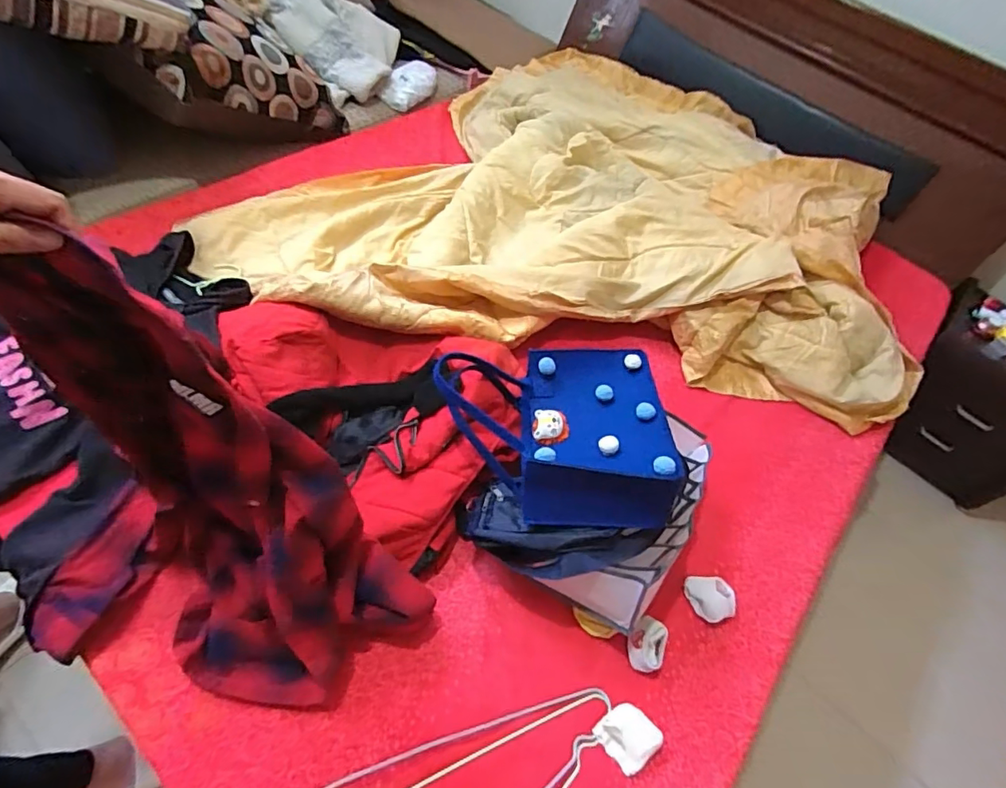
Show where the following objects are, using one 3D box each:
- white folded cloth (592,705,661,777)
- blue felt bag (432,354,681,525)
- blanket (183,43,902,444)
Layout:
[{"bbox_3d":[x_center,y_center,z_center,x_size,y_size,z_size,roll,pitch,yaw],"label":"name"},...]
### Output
[{"bbox_3d":[0.172,0.469,0.708,0.065,0.029,0.070,-31,67,-28],"label":"white folded cloth"},{"bbox_3d":[0.068,0.045,0.782,0.333,0.121,0.308,7,51,-1],"label":"blue felt bag"},{"bbox_3d":[0.315,-0.443,1.297,1.417,0.190,1.552,32,56,13],"label":"blanket"}]

